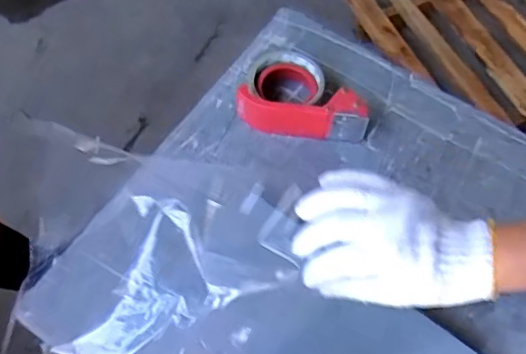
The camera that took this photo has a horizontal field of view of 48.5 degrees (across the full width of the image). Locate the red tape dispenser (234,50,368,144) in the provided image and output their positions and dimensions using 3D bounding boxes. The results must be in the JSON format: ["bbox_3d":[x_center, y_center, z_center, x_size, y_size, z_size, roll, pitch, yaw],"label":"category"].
[{"bbox_3d":[0.049,-0.092,0.666,0.153,0.062,0.099,20,65,8],"label":"red tape dispenser"}]

